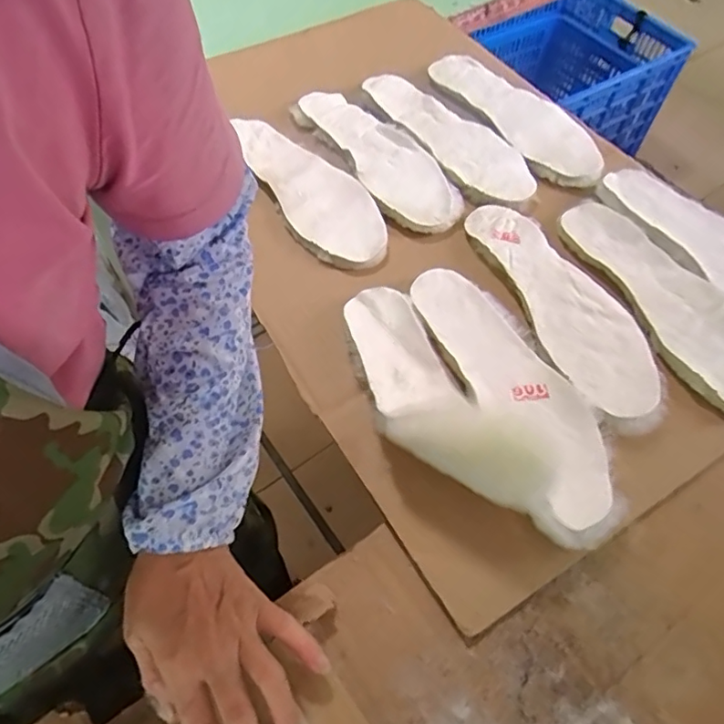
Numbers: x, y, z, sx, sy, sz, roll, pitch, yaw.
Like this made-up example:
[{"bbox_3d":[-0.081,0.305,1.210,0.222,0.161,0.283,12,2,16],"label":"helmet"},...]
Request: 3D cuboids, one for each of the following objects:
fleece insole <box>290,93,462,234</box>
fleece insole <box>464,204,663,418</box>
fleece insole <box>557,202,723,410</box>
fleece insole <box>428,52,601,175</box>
[{"bbox_3d":[0.021,-0.249,0.668,0.093,0.015,0.270,-30,63,-17],"label":"fleece insole"},{"bbox_3d":[0.202,-0.069,0.557,0.096,0.012,0.275,-17,56,-10],"label":"fleece insole"},{"bbox_3d":[0.306,-0.068,0.558,0.095,0.011,0.272,-22,60,-10],"label":"fleece insole"},{"bbox_3d":[0.195,-0.331,0.726,0.093,0.023,0.292,-24,60,-17],"label":"fleece insole"}]

